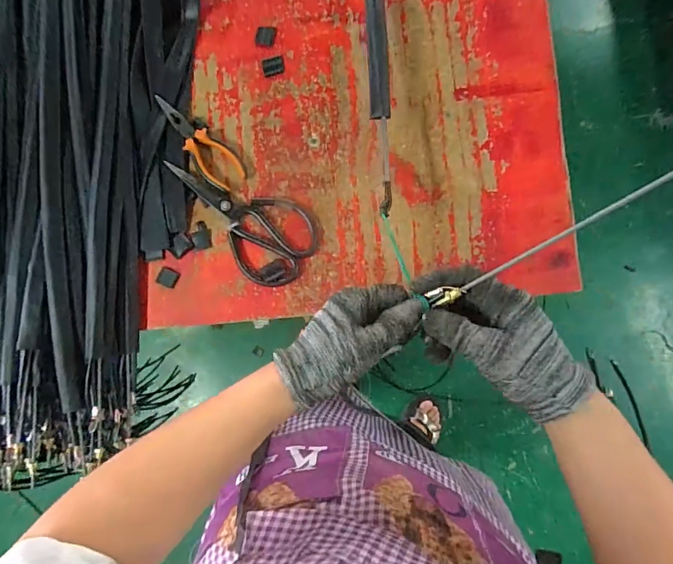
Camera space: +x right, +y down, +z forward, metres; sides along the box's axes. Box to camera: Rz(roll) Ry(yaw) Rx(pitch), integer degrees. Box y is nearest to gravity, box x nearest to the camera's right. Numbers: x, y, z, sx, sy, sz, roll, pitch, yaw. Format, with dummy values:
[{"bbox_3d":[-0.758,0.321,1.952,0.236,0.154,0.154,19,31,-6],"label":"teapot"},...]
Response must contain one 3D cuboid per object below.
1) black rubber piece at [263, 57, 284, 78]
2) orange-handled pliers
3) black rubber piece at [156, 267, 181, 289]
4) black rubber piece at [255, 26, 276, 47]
[{"bbox_3d":[-0.086,-0.294,0.580,0.029,0.004,0.024,-15,85,4],"label":"black rubber piece"},{"bbox_3d":[-0.191,-0.186,0.569,0.156,0.017,0.049,41,91,7],"label":"orange-handled pliers"},{"bbox_3d":[-0.227,-0.006,0.575,0.026,0.004,0.024,24,89,6],"label":"black rubber piece"},{"bbox_3d":[-0.098,-0.340,0.591,0.027,0.004,0.028,6,87,6],"label":"black rubber piece"}]

